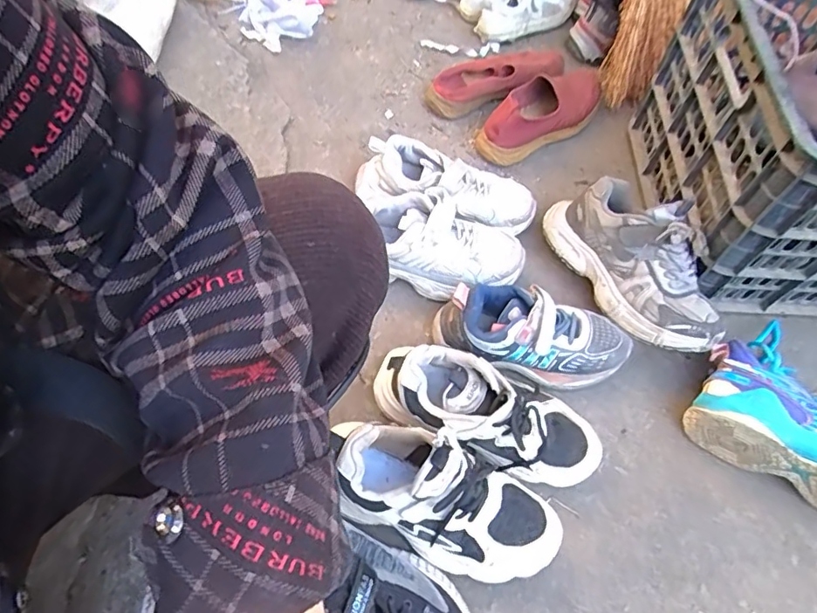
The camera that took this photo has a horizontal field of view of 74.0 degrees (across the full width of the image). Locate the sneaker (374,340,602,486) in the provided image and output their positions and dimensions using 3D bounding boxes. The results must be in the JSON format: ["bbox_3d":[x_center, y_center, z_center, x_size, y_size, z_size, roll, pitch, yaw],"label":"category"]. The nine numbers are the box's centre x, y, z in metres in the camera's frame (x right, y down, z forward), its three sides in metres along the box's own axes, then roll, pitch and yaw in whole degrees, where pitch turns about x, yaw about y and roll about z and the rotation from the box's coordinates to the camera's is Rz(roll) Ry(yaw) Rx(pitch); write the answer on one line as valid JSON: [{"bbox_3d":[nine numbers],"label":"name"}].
[{"bbox_3d":[0.085,0.109,0.577,0.242,0.097,0.096,19,62,9],"label":"sneaker"}]

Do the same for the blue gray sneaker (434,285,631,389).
[{"bbox_3d":[0.142,0.028,0.619,0.221,0.071,0.087,13,61,6],"label":"blue gray sneaker"}]

